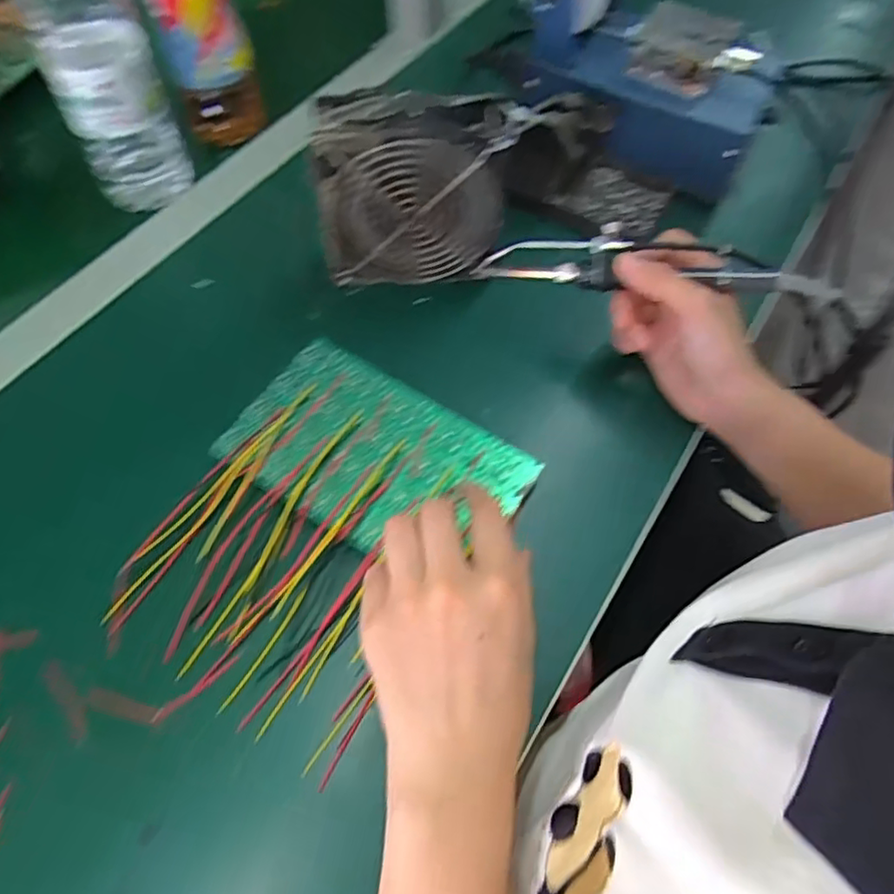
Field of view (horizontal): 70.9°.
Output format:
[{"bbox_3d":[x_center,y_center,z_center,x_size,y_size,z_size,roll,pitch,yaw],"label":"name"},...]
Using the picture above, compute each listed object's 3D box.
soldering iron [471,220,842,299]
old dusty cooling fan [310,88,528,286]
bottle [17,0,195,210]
[{"bbox_3d":[0.122,-0.113,0.389,0.213,0.035,0.025,10,60,15],"label":"soldering iron"},{"bbox_3d":[-0.019,-0.168,0.420,0.127,0.116,0.044,-1,60,-2],"label":"old dusty cooling fan"},{"bbox_3d":[-0.244,-0.270,0.437,0.068,0.209,0.058,-21,63,-13],"label":"bottle"}]

